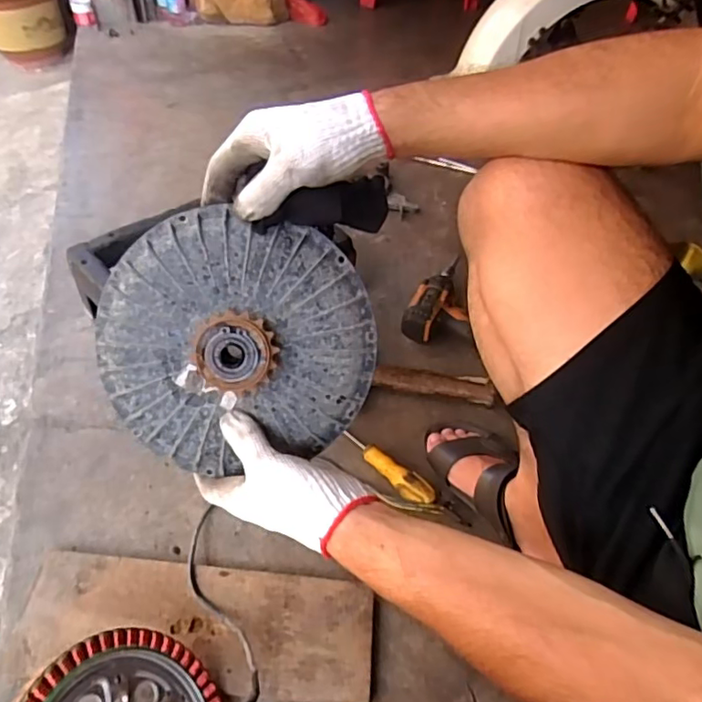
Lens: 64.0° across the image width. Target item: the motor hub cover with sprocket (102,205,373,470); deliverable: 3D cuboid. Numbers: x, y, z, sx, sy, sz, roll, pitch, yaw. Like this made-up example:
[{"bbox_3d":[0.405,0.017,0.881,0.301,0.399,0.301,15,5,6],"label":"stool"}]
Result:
[{"bbox_3d":[-0.090,-0.006,0.437,0.214,0.199,0.050,-11,9,-4],"label":"motor hub cover with sprocket"}]

